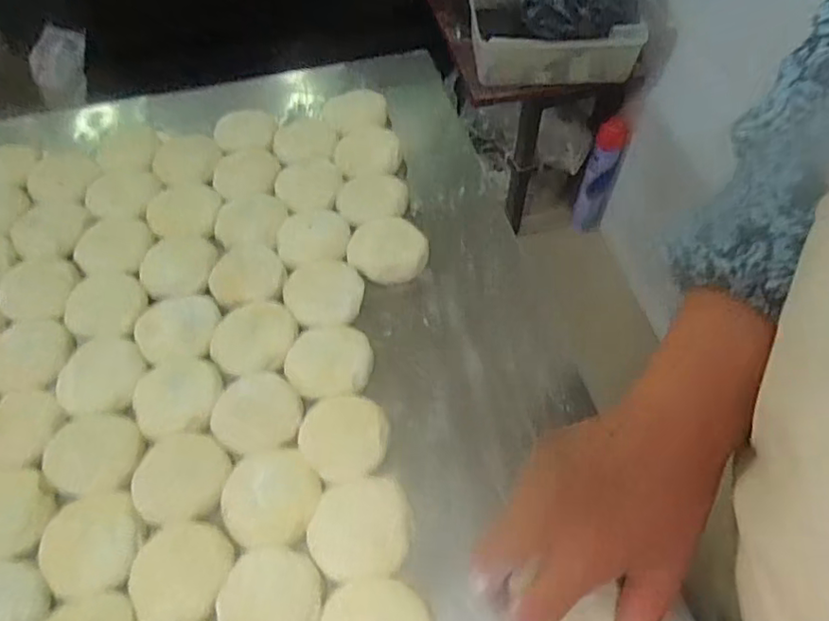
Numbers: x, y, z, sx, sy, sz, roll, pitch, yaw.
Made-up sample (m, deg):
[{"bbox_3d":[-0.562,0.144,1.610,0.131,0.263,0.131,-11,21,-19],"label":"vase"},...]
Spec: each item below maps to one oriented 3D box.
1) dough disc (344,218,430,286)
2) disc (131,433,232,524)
[{"bbox_3d":[-0.021,-0.049,0.481,0.062,0.013,0.056,1,57,0],"label":"dough disc"},{"bbox_3d":[-0.150,0.107,0.386,0.056,0.007,0.056,0,57,0],"label":"disc"}]

